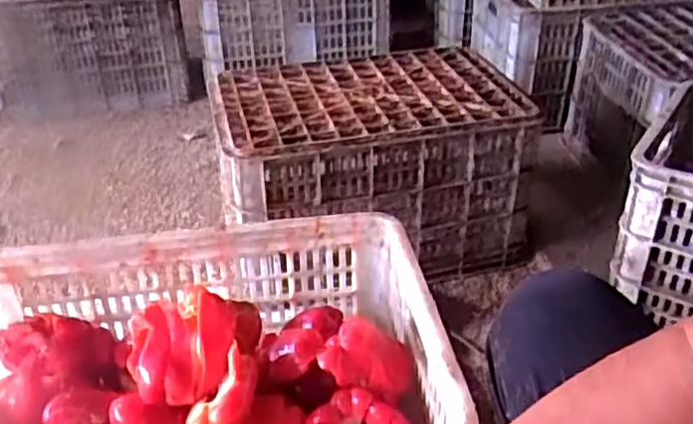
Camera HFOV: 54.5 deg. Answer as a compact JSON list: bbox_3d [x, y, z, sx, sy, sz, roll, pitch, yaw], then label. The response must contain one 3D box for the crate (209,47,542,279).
[{"bbox_3d":[0.033,-0.086,1.202,0.491,0.263,0.328,-8,35,-11],"label":"crate"}]

